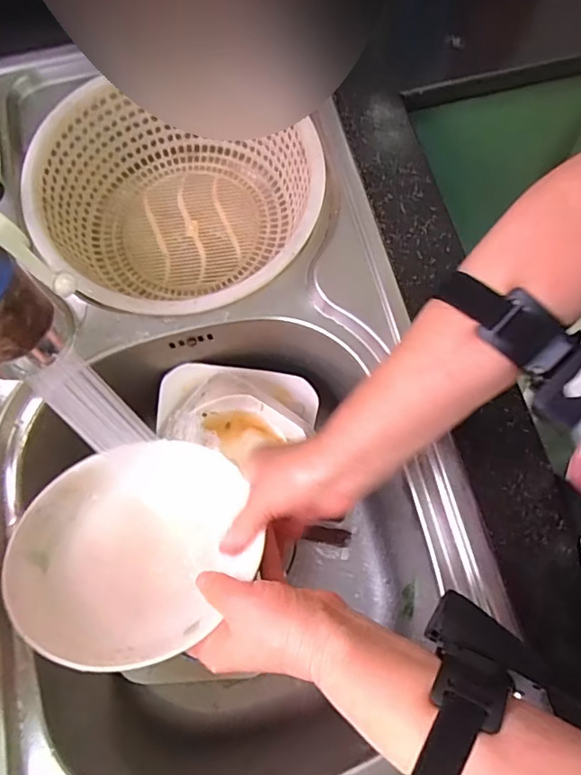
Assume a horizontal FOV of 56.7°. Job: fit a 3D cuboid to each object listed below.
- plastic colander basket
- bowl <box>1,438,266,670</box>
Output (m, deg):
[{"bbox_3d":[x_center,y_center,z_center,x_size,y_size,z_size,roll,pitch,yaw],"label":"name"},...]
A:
[{"bbox_3d":[-0.111,-0.179,0.556,0.275,0.098,0.256,0,72,1],"label":"plastic colander basket"},{"bbox_3d":[-0.117,0.118,0.411,0.176,0.060,0.176,1,52,-1],"label":"bowl"}]

